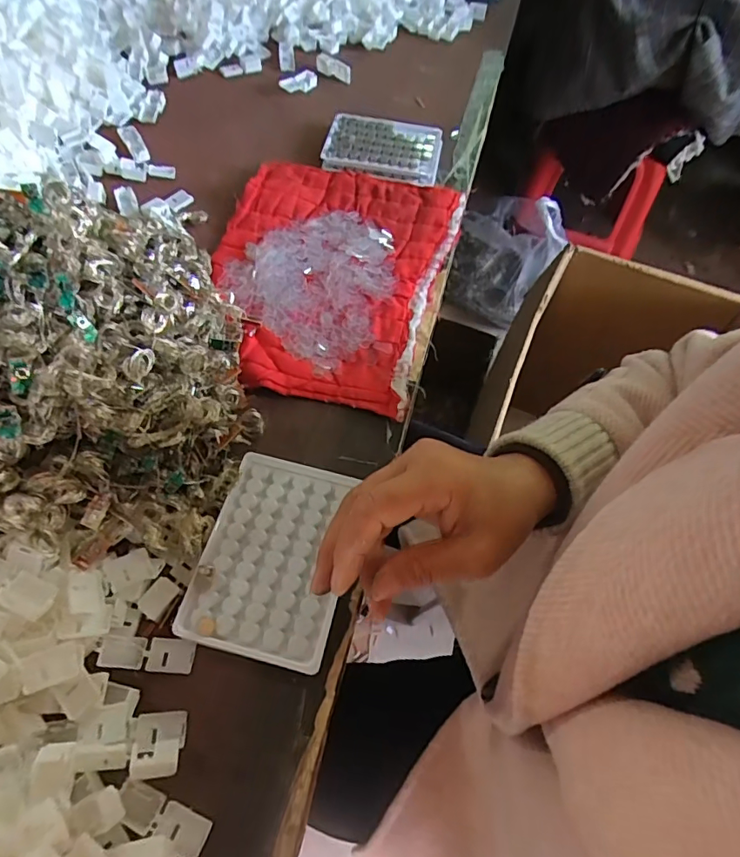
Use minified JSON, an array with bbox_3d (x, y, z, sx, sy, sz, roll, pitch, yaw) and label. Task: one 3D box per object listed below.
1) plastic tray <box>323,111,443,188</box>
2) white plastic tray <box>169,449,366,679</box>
[{"bbox_3d":[0.016,-0.331,0.574,0.131,0.018,0.099,10,61,1],"label":"plastic tray"},{"bbox_3d":[-0.064,0.087,0.341,0.091,0.021,0.129,13,61,3],"label":"white plastic tray"}]

